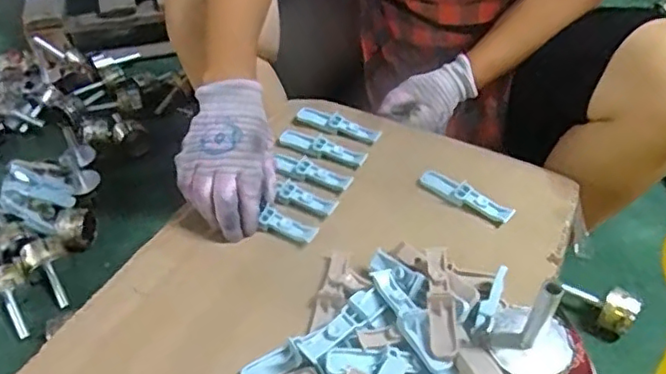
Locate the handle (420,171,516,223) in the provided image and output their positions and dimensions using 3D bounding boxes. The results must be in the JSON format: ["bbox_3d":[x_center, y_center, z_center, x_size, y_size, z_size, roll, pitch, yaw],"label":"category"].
[{"bbox_3d":[0.132,0.010,0.611,0.097,0.019,0.019,27,49,26],"label":"handle"}]

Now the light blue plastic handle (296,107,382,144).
[{"bbox_3d":[0.006,-0.071,0.700,0.097,0.014,0.020,16,45,17],"label":"light blue plastic handle"}]

